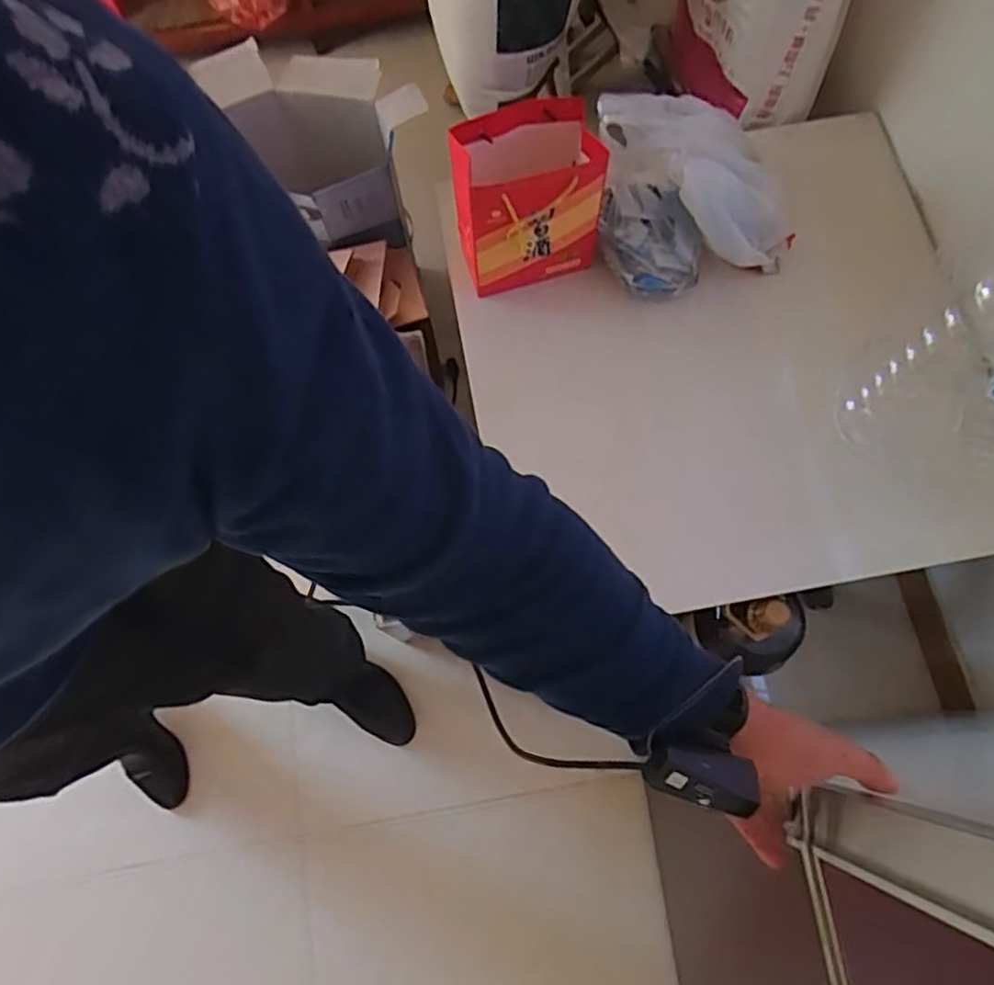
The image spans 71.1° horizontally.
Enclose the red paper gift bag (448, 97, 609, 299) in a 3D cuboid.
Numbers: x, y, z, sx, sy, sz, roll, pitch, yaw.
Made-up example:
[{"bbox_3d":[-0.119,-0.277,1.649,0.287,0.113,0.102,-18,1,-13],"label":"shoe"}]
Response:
[{"bbox_3d":[0.039,-0.433,1.045,0.198,0.227,0.151,-21,74,-5],"label":"red paper gift bag"}]

